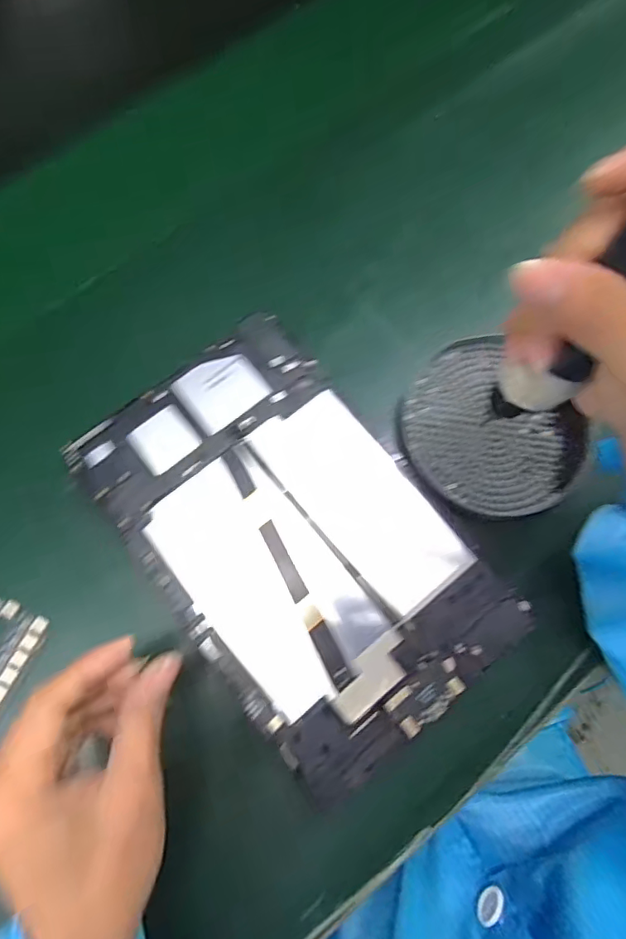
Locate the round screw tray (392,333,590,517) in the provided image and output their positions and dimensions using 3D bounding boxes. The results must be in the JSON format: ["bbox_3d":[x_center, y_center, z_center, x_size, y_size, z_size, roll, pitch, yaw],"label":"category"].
[{"bbox_3d":[0.110,-0.022,0.323,0.110,0.013,0.099,40,78,10],"label":"round screw tray"}]

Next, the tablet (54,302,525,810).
[{"bbox_3d":[-0.010,0.036,0.294,0.146,0.007,0.236,-38,80,-10],"label":"tablet"}]

